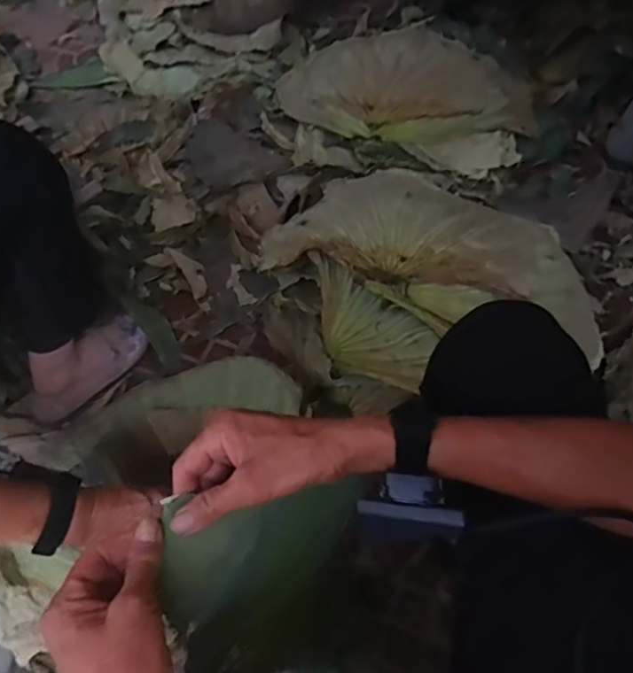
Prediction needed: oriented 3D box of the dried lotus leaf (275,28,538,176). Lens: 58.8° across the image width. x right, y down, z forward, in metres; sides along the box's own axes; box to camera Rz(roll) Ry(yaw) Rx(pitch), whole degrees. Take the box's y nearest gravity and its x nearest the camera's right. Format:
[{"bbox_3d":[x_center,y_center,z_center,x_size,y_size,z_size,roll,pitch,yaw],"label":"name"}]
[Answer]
[{"bbox_3d":[0.210,-0.553,1.259,0.553,0.077,0.389,39,66,23],"label":"dried lotus leaf"}]

